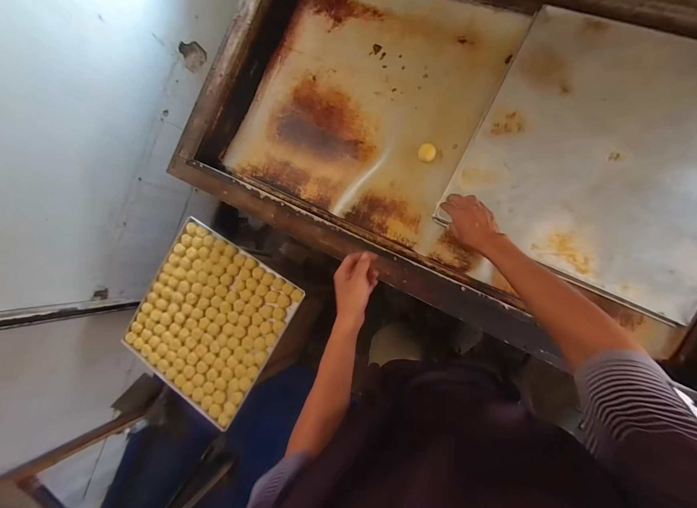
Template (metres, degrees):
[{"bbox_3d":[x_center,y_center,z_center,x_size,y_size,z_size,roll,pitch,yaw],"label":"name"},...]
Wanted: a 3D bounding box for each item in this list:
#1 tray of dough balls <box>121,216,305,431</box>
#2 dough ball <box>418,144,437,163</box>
[{"bbox_3d":[-0.469,0.216,1.019,0.507,0.028,0.504,31,91,11],"label":"tray of dough balls"},{"bbox_3d":[0.185,-0.238,0.717,0.039,0.013,0.040,1,96,6],"label":"dough ball"}]

